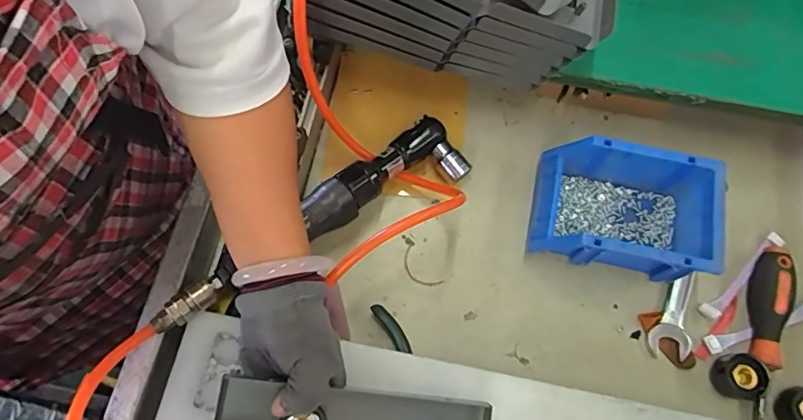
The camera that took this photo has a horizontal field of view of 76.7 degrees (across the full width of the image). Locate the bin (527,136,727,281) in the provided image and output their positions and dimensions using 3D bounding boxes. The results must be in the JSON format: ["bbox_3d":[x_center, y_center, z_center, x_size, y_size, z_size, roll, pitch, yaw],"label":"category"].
[{"bbox_3d":[0.204,0.003,0.472,0.151,0.077,0.103,12,71,3],"label":"bin"}]

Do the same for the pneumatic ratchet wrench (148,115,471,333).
[{"bbox_3d":[-0.054,0.002,0.454,0.282,0.037,0.073,-35,75,-26],"label":"pneumatic ratchet wrench"}]

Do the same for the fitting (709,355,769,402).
[{"bbox_3d":[0.292,0.145,0.442,0.032,0.028,0.037,-5,71,-3],"label":"fitting"}]

